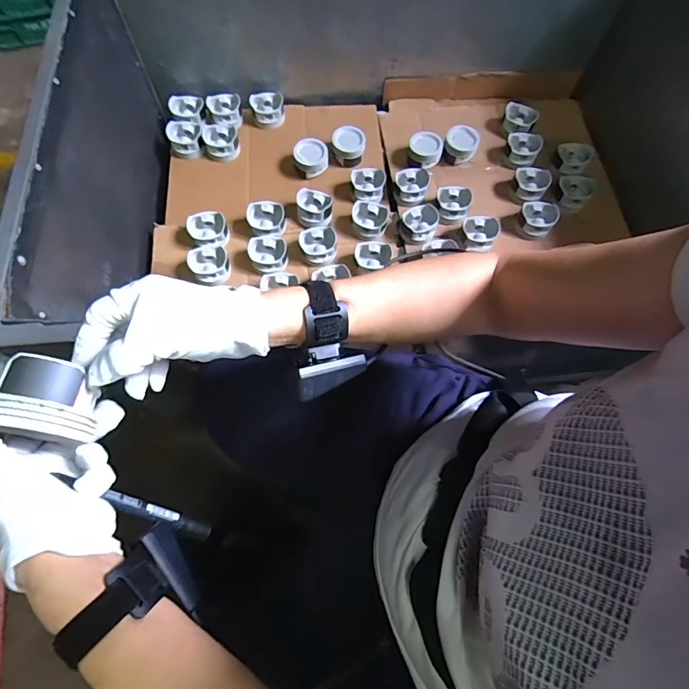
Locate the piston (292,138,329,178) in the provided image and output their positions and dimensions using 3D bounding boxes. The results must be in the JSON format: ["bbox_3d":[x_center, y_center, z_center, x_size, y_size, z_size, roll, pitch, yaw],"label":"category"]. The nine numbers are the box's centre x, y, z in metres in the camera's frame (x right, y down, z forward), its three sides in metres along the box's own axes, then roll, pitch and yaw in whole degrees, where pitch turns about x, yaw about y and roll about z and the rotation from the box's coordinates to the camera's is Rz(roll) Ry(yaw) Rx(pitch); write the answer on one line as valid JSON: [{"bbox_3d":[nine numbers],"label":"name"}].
[{"bbox_3d":[-0.075,-0.420,0.964,0.077,0.055,0.074,-9,69,-4],"label":"piston"}]

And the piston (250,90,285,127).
[{"bbox_3d":[-0.181,-0.561,1.007,0.076,0.053,0.076,0,69,-1],"label":"piston"}]

